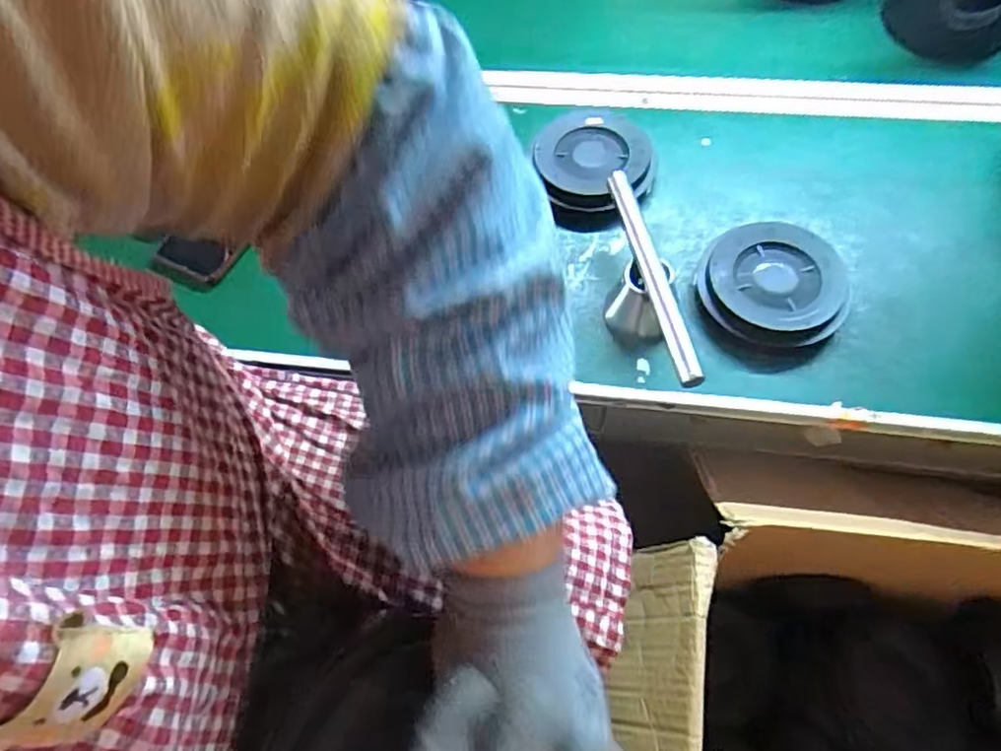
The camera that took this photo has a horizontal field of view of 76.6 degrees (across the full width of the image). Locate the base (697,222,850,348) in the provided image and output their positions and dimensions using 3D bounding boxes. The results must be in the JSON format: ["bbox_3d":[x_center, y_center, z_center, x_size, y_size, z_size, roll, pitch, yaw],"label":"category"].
[{"bbox_3d":[0.228,-0.074,0.533,0.115,0.031,0.111,-2,62,3],"label":"base"}]

